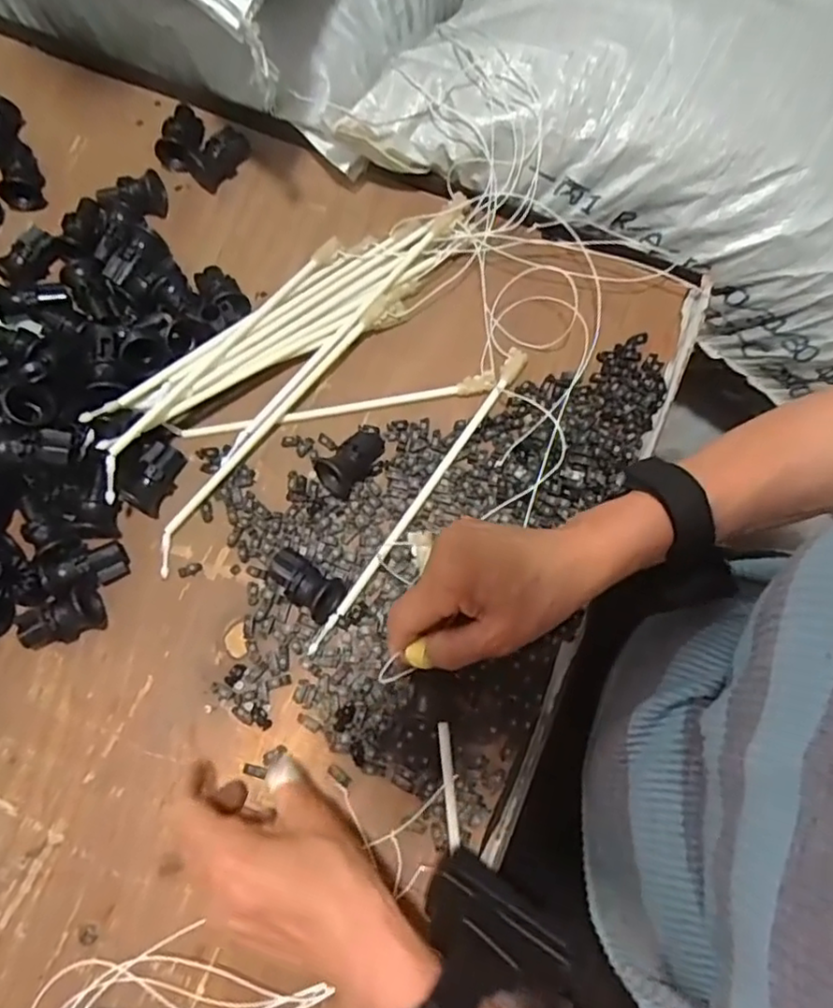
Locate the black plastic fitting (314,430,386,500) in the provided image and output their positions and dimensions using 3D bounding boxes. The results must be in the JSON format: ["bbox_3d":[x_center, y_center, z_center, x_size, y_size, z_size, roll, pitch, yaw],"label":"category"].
[{"bbox_3d":[-0.045,-0.032,0.436,0.030,0.026,0.049,42,77,10],"label":"black plastic fitting"}]

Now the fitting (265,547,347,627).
[{"bbox_3d":[-0.070,0.049,0.412,0.051,0.027,0.030,37,76,9],"label":"fitting"}]

